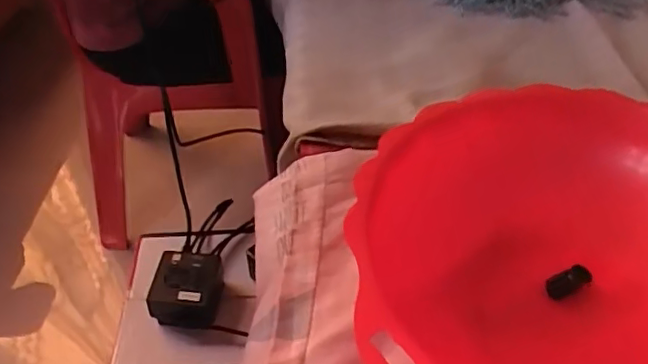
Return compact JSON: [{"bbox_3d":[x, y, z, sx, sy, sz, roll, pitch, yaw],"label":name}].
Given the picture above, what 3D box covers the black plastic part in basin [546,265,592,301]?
[{"bbox_3d":[0.146,0.060,0.355,0.028,0.007,0.014,-15,44,-15],"label":"black plastic part in basin"}]

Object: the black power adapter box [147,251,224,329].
[{"bbox_3d":[-0.165,0.125,0.722,0.078,0.049,0.090,3,43,4],"label":"black power adapter box"}]

